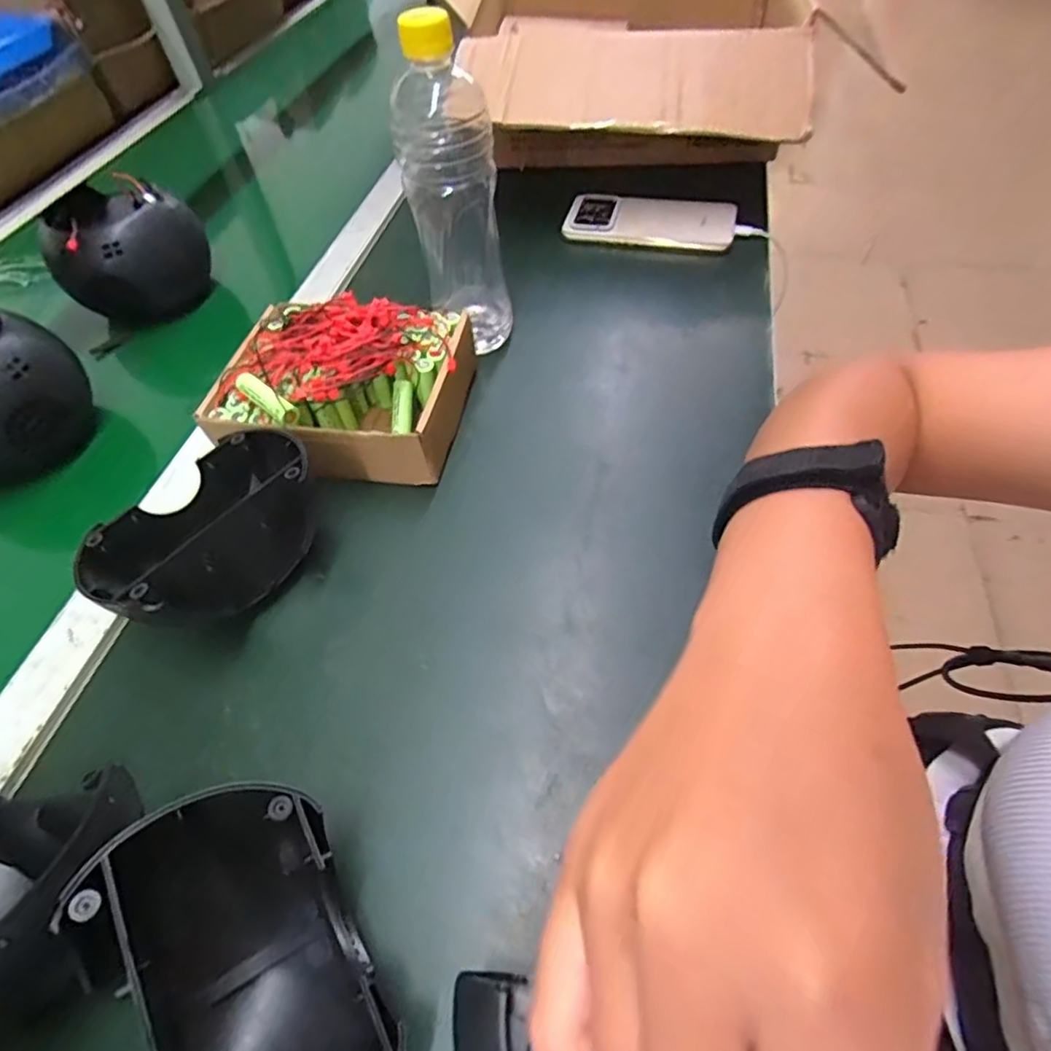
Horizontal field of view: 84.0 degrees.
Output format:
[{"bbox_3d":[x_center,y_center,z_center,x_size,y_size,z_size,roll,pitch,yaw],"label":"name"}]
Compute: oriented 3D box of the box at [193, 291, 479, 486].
[{"bbox_3d":[-0.131,-0.108,0.428,0.158,0.072,0.134,4,55,6],"label":"box"}]

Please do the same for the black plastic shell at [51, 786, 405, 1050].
[{"bbox_3d":[-0.108,0.179,0.225,0.097,0.091,0.133,-25,57,-14],"label":"black plastic shell"}]

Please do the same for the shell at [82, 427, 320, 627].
[{"bbox_3d":[-0.180,0.008,0.353,0.098,0.073,0.133,28,61,21],"label":"shell"}]

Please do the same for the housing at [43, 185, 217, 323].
[{"bbox_3d":[-0.377,-0.255,0.545,0.108,0.095,0.111,-2,55,2],"label":"housing"}]

